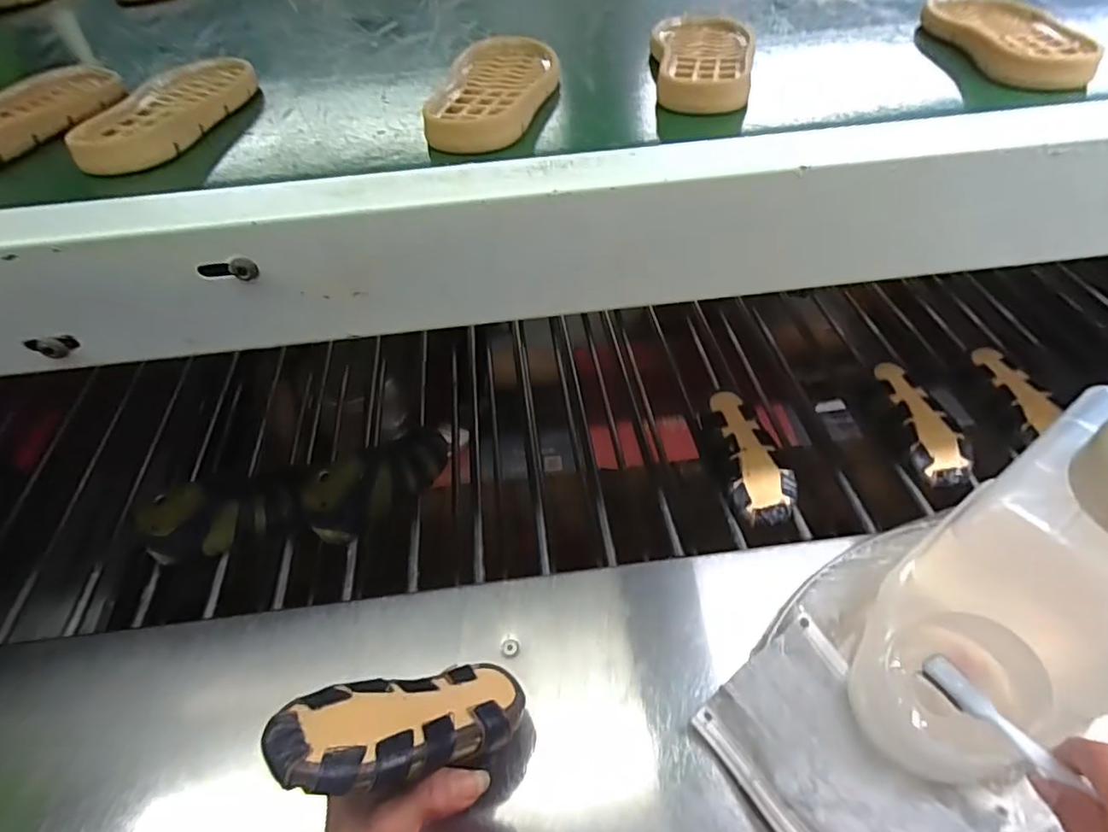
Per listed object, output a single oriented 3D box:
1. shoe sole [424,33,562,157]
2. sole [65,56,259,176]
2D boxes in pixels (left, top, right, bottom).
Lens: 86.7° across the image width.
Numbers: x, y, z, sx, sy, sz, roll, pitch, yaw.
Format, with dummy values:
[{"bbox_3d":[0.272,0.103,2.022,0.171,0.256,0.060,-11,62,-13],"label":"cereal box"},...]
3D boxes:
[{"bbox_3d":[-0.038,-0.222,0.400,0.071,0.025,0.165,6,50,8],"label":"shoe sole"},{"bbox_3d":[-0.256,-0.212,0.405,0.075,0.026,0.173,1,50,4],"label":"sole"}]

